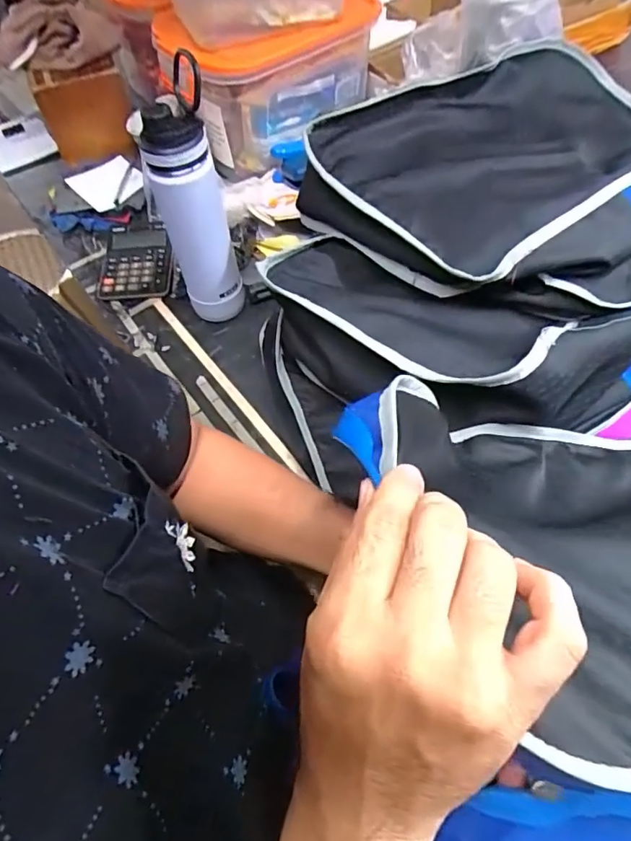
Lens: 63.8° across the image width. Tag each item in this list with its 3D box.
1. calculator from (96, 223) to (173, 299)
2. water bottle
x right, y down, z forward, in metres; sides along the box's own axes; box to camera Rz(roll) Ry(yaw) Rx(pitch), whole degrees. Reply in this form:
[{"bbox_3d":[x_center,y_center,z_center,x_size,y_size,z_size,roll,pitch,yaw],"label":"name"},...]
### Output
[{"bbox_3d":[-0.277,-0.251,0.788,0.114,0.021,0.161,-7,56,0],"label":"calculator"},{"bbox_3d":[-0.144,-0.247,0.612,0.081,0.275,0.076,-18,57,-7],"label":"water bottle"}]

